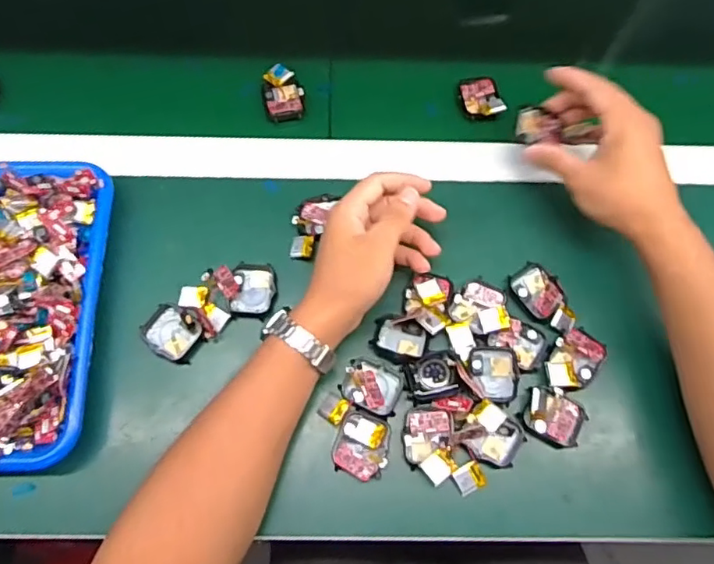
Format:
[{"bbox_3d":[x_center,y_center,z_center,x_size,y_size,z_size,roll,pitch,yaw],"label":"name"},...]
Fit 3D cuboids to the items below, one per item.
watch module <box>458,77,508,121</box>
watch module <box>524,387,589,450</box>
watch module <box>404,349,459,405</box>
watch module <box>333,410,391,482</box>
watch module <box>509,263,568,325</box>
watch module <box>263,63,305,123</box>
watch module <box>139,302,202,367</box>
[{"bbox_3d":[0.120,-0.178,0.550,0.038,0.015,0.047,-10,71,-5],"label":"watch module"},{"bbox_3d":[0.155,0.105,0.445,0.046,0.017,0.040,16,71,5],"label":"watch module"},{"bbox_3d":[0.060,0.075,0.452,0.040,0.007,0.036,-15,71,-6],"label":"watch module"},{"bbox_3d":[0.004,0.124,0.435,0.040,0.012,0.047,17,71,5],"label":"watch module"},{"bbox_3d":[0.152,0.007,0.482,0.039,0.006,0.046,-34,74,-12],"label":"watch module"},{"bbox_3d":[-0.071,-0.182,0.550,0.035,0.013,0.057,-11,71,-5],"label":"watch module"},{"bbox_3d":[-0.150,0.041,0.466,0.045,0.015,0.039,33,73,10],"label":"watch module"}]

